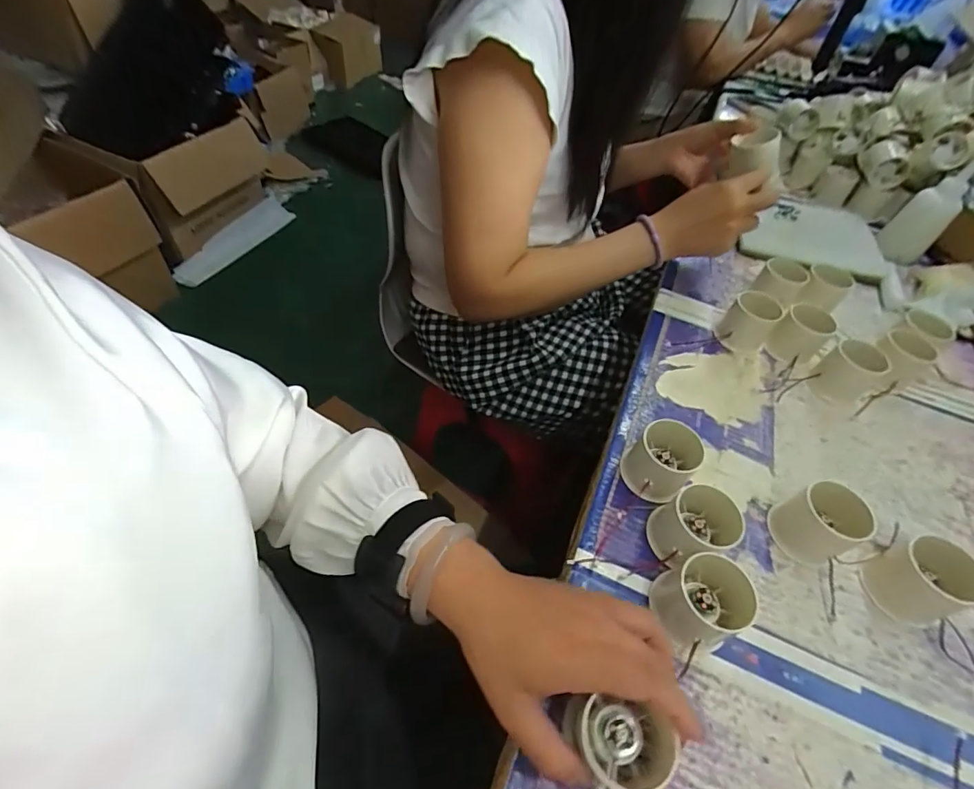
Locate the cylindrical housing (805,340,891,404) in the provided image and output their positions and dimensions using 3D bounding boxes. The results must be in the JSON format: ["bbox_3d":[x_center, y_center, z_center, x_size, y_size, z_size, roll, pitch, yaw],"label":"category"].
[{"bbox_3d":[0.389,-0.028,0.494,0.052,0.050,0.051,-23,57,-23],"label":"cylindrical housing"}]

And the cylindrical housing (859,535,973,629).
[{"bbox_3d":[0.327,0.140,0.347,0.041,0.055,0.049,-11,53,-15],"label":"cylindrical housing"}]

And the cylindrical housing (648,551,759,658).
[{"bbox_3d":[0.154,0.147,0.329,0.064,0.042,0.054,-17,55,-19],"label":"cylindrical housing"}]

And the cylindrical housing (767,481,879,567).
[{"bbox_3d":[0.266,0.101,0.371,0.044,0.058,0.051,-17,55,-19],"label":"cylindrical housing"}]

